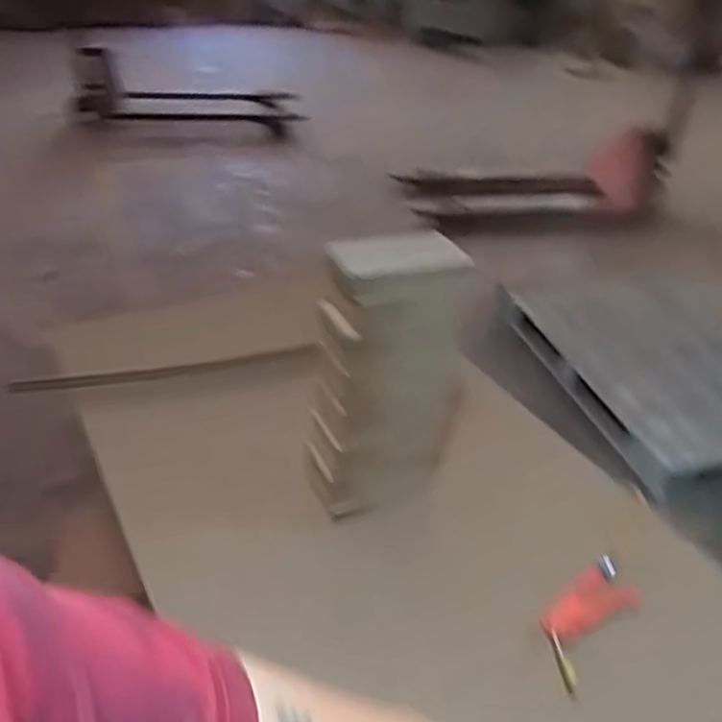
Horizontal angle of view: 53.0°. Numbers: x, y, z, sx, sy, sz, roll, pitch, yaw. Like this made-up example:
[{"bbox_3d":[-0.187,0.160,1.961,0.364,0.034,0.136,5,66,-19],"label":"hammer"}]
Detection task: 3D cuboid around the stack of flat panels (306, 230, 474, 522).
[{"bbox_3d":[0.037,0.036,0.976,0.188,0.371,0.091,-3,37,-13],"label":"stack of flat panels"}]

